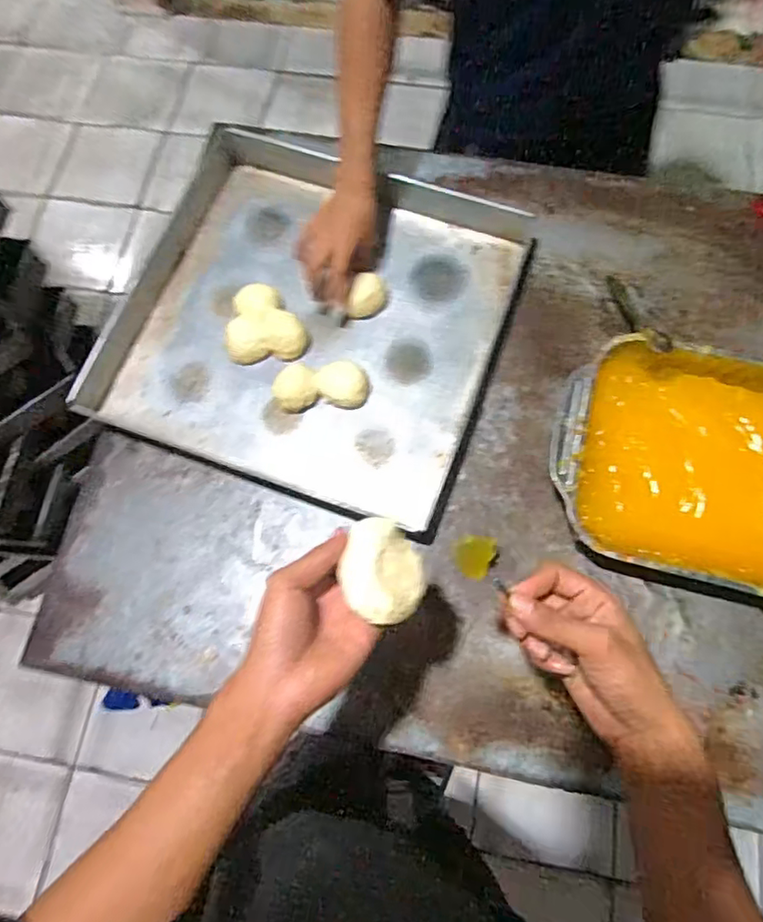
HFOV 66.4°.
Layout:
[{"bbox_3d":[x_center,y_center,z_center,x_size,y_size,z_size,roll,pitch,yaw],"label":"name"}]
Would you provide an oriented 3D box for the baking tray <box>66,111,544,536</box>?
[{"bbox_3d":[-0.086,-0.202,0.786,0.489,0.048,0.484,20,76,7],"label":"baking tray"}]

